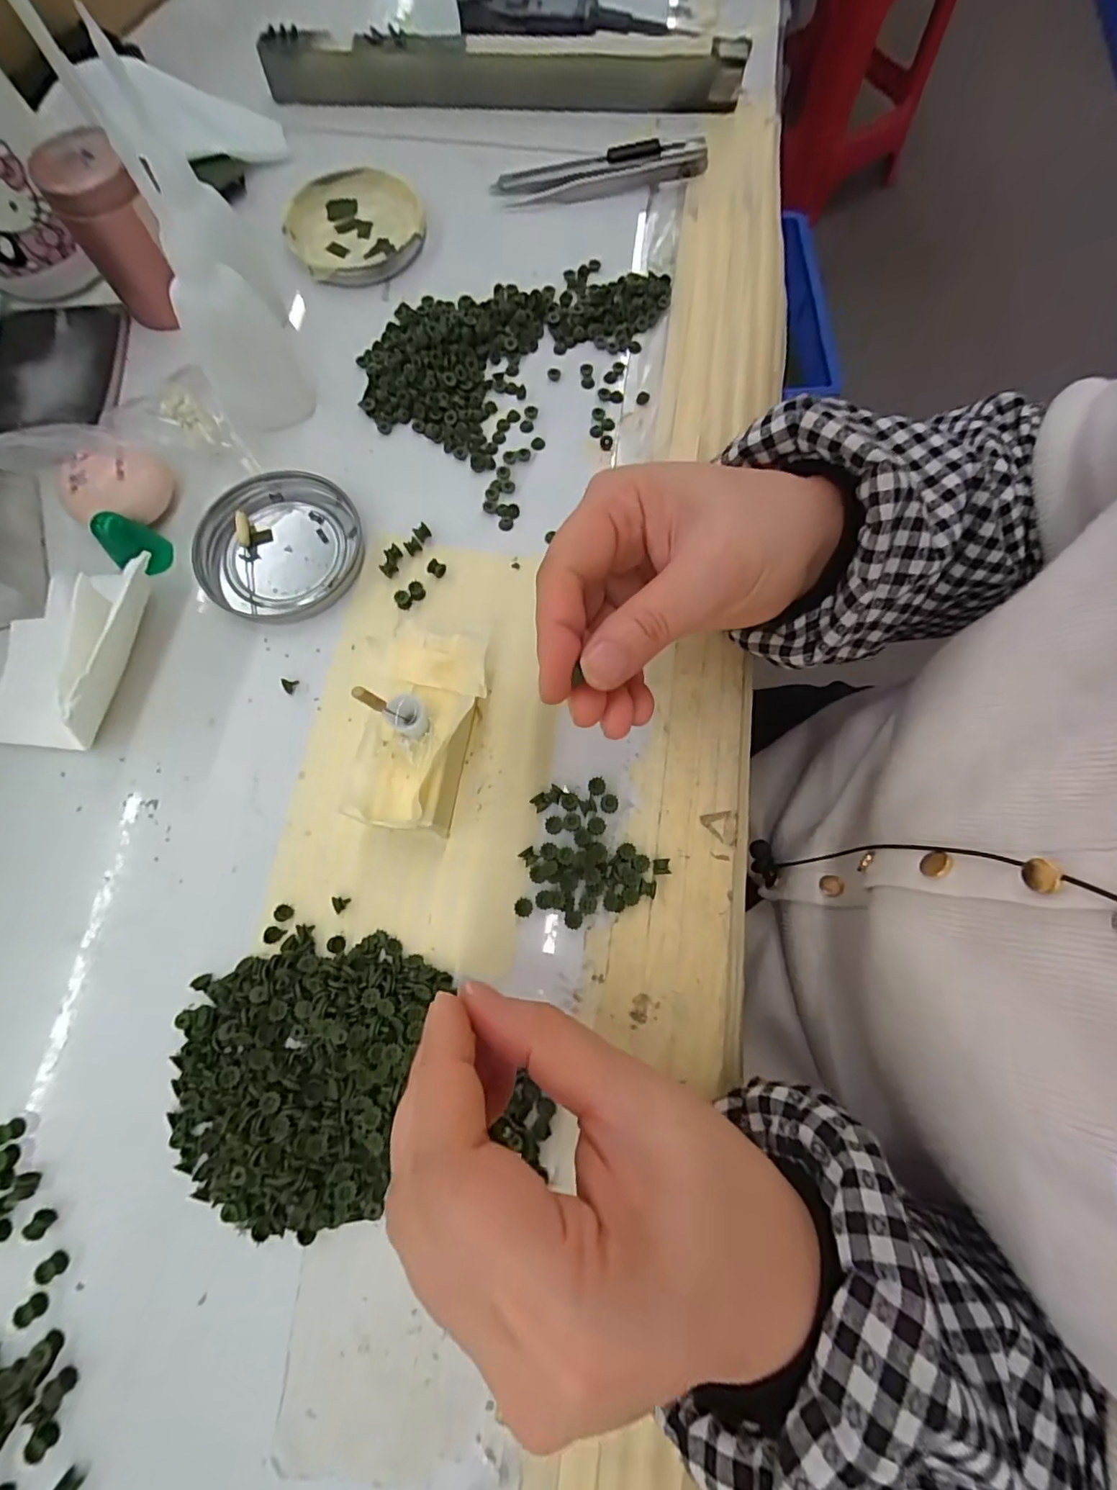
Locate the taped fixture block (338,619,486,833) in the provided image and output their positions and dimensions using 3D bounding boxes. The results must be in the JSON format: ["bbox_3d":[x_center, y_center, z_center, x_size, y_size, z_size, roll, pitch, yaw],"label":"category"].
[{"bbox_3d":[-0.055,-0.005,0.226,0.042,0.048,0.080,13,76,2],"label":"taped fixture block"}]

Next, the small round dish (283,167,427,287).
[{"bbox_3d":[-0.120,-0.306,0.321,0.075,0.011,0.080,0,76,-1],"label":"small round dish"}]

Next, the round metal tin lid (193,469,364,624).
[{"bbox_3d":[-0.136,-0.098,0.269,0.075,0.008,0.076,0,76,-1],"label":"round metal tin lid"}]

